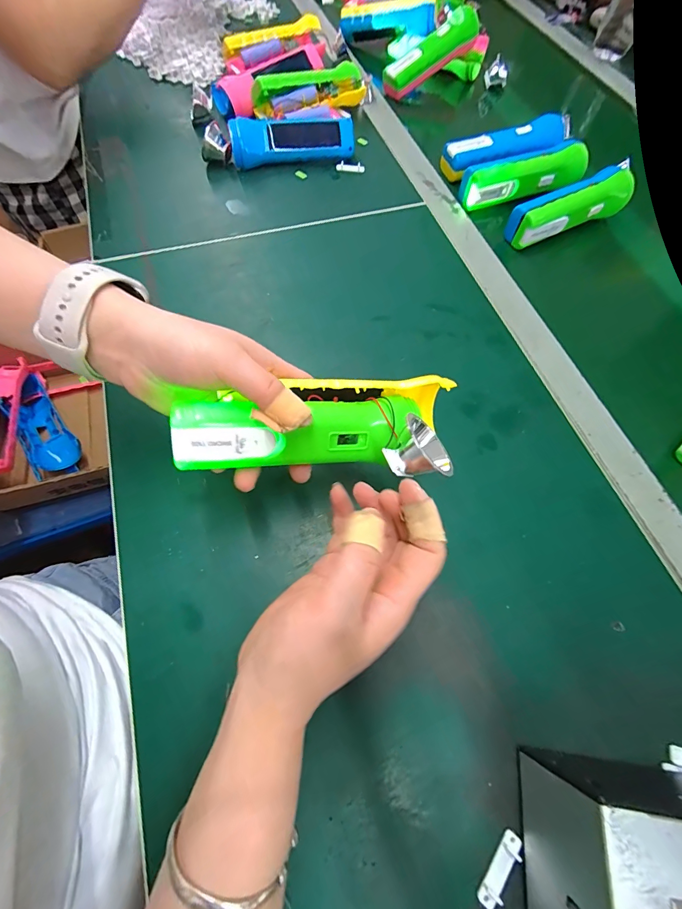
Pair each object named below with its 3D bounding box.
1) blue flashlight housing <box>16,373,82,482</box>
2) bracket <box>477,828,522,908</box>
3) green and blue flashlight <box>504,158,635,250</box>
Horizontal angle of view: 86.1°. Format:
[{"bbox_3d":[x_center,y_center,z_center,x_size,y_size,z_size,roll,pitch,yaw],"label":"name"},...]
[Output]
[{"bbox_3d":[-0.404,-0.039,0.488,0.058,0.028,0.154,-38,74,-18],"label":"blue flashlight housing"},{"bbox_3d":[0.091,0.237,0.208,0.011,0.007,0.038,37,71,13],"label":"bracket"},{"bbox_3d":[0.273,-0.294,0.429,0.164,0.038,0.046,-24,70,-11],"label":"green and blue flashlight"}]

